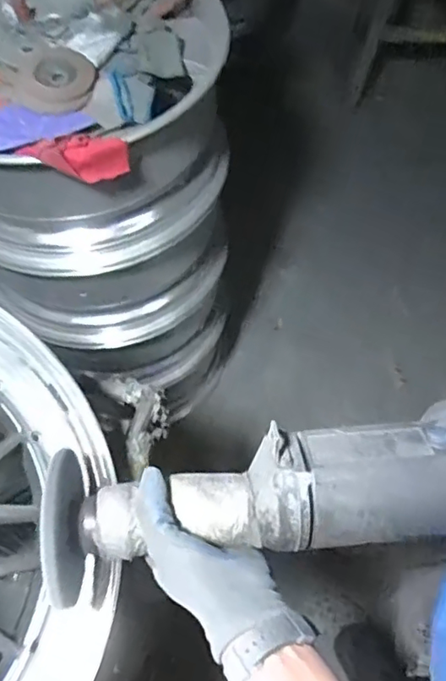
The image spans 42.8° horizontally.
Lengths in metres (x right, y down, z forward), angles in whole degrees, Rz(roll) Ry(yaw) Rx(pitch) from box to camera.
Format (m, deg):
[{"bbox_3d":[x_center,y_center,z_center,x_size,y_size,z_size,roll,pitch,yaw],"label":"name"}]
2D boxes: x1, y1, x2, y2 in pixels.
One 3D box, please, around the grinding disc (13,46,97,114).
[{"bbox_3d":[-0.227,-0.355,0.766,0.104,0.021,0.117,-7,61,-3],"label":"grinding disc"}]

